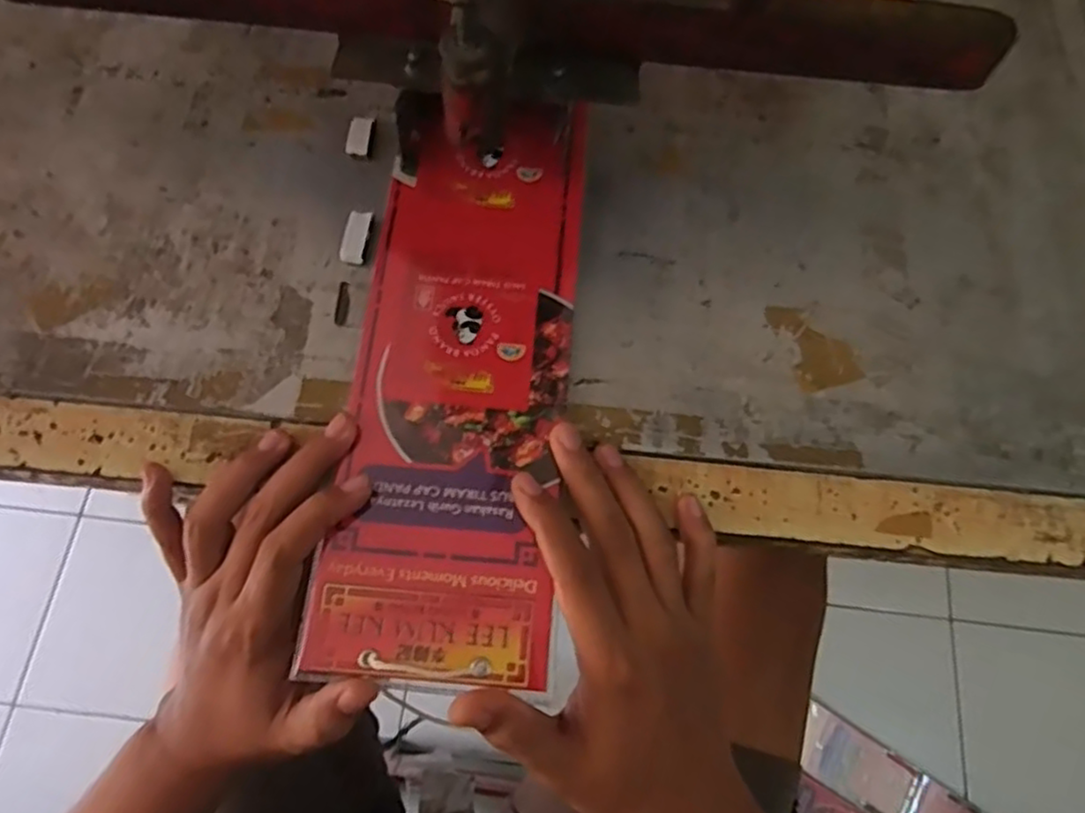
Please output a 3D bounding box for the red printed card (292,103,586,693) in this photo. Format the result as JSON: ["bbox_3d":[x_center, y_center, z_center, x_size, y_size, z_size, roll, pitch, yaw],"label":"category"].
[{"bbox_3d":[-0.037,-0.025,0.343,0.101,0.007,0.297,8,70,0],"label":"red printed card"}]

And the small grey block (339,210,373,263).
[{"bbox_3d":[-0.099,-0.090,0.365,0.013,0.004,0.030,6,70,0],"label":"small grey block"}]

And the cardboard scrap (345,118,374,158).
[{"bbox_3d":[-0.101,-0.151,0.386,0.012,0.006,0.026,8,70,0],"label":"cardboard scrap"}]

